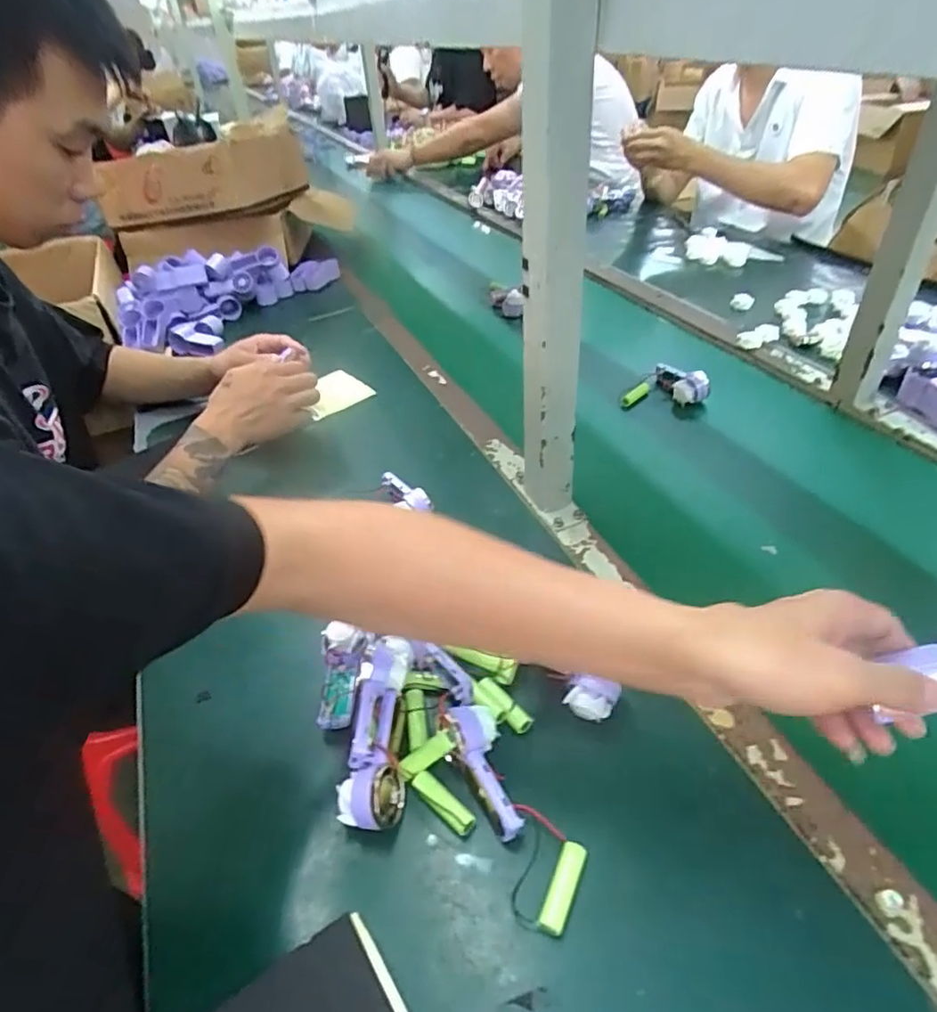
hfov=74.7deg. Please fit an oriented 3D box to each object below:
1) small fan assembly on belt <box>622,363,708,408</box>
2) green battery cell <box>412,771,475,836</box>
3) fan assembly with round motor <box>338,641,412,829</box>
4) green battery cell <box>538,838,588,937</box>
[{"bbox_3d":[0.269,-0.169,0.839,0.109,0.048,0.077,6,41,13],"label":"small fan assembly on belt"},{"bbox_3d":[-0.019,0.200,0.420,0.050,0.014,0.015,28,50,33],"label":"green battery cell"},{"bbox_3d":[-0.066,0.160,0.448,0.047,0.049,0.137,-1,40,4],"label":"fan assembly with round motor"},{"bbox_3d":[0.058,0.235,0.377,0.015,0.018,0.050,14,43,21],"label":"green battery cell"}]

